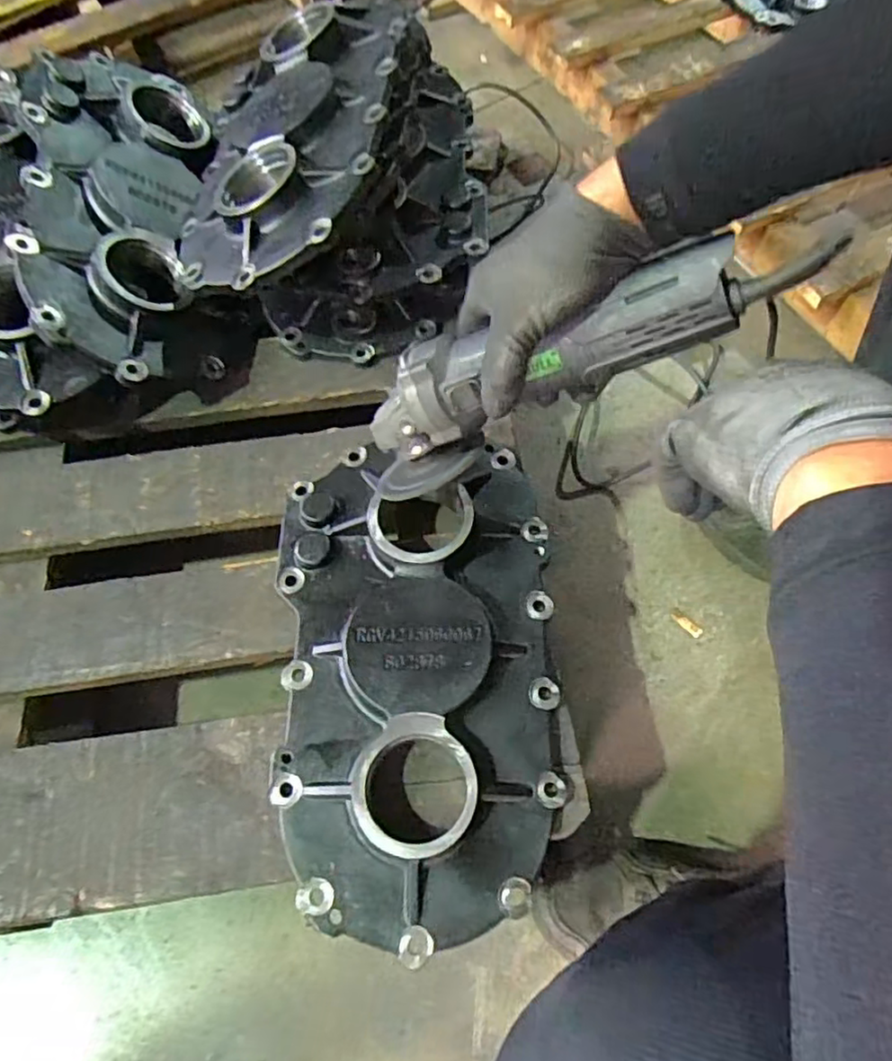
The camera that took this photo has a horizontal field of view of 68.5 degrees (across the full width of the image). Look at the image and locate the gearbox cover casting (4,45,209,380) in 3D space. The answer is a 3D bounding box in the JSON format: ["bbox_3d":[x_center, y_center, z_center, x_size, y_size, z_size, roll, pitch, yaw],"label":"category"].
[{"bbox_3d":[-0.326,-0.322,0.640,0.174,0.063,0.384,8,65,-24],"label":"gearbox cover casting"}]

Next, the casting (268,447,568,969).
[{"bbox_3d":[-0.025,0.095,0.517,0.223,0.040,0.396,-1,64,0],"label":"casting"}]

